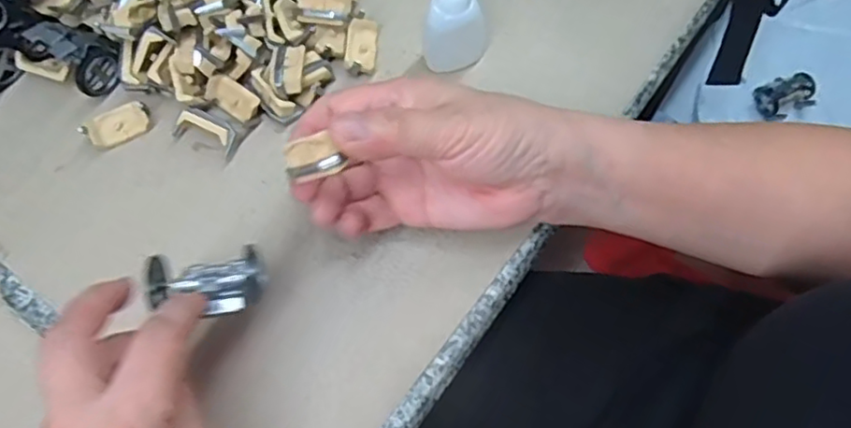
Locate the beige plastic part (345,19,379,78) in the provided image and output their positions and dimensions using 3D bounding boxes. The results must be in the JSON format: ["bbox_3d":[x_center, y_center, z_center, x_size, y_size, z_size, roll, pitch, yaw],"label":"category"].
[{"bbox_3d":[-0.037,-0.097,0.371,0.017,0.010,0.033,4,74,2],"label":"beige plastic part"}]

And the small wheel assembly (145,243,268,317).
[{"bbox_3d":[-0.100,0.031,0.290,0.052,0.023,0.032,-10,74,-2],"label":"small wheel assembly"}]

